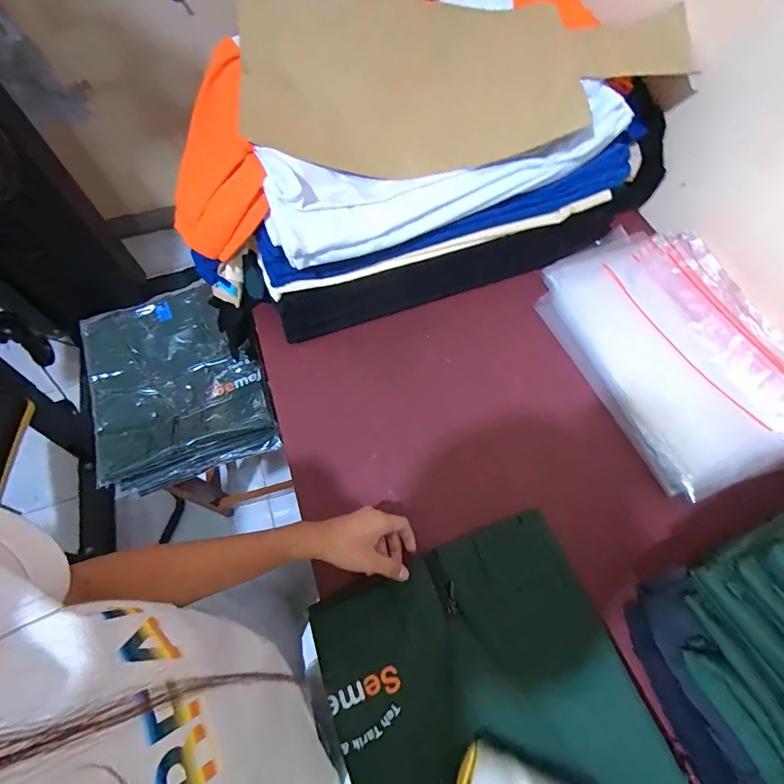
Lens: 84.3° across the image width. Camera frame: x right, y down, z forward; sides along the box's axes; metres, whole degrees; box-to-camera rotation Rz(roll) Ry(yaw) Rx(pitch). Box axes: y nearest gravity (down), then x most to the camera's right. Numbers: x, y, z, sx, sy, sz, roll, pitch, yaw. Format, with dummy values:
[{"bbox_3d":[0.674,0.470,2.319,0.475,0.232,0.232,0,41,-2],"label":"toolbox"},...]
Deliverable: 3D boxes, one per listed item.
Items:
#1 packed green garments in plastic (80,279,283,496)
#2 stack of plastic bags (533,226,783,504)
[{"bbox_3d":[-0.376,-0.012,0.758,0.276,0.094,0.342,-24,66,-10],"label":"packed green garments in plastic"},{"bbox_3d":[0.373,-0.068,0.570,0.261,0.049,0.369,-20,65,-9],"label":"stack of plastic bags"}]

